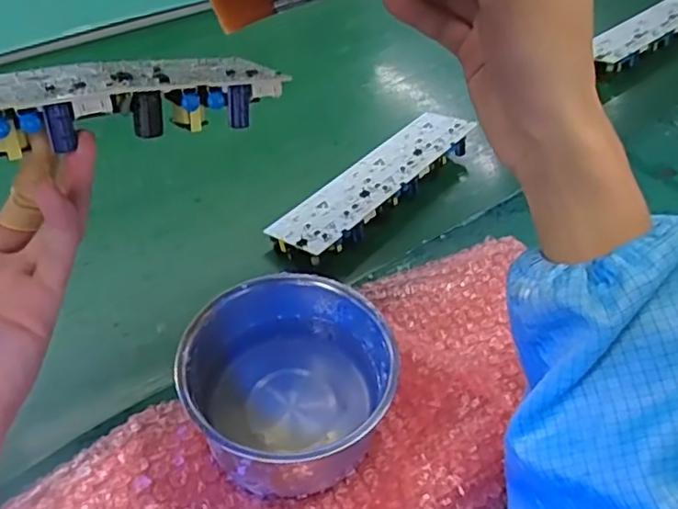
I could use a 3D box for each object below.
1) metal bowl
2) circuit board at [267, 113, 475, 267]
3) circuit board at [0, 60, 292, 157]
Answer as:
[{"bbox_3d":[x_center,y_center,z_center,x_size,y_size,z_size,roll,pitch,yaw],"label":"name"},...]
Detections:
[{"bbox_3d":[-0.030,0.080,0.377,0.117,0.075,0.113,1,48,-1],"label":"metal bowl"},{"bbox_3d":[0.036,-0.069,0.567,0.069,0.022,0.238,32,54,29],"label":"circuit board"},{"bbox_3d":[-0.139,-0.061,0.257,0.230,0.027,0.052,-17,46,-28],"label":"circuit board"}]

